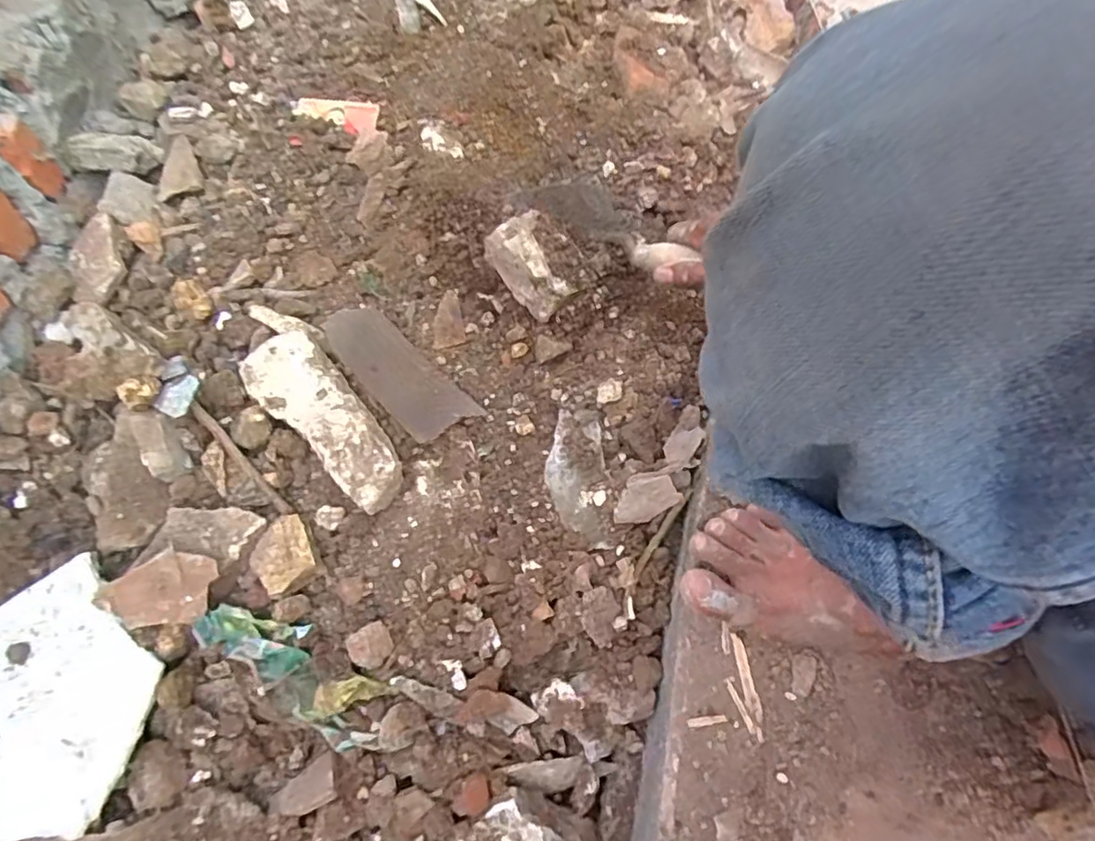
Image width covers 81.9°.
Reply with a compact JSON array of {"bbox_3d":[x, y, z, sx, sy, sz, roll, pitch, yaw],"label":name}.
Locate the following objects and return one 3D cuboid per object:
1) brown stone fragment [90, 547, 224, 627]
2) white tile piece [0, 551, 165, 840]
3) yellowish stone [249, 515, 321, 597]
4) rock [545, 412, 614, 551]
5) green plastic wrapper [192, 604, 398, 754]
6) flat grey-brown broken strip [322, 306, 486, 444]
[{"bbox_3d":[-0.281,0.121,0.456,0.074,0.006,0.050,-3,76,-13],"label":"brown stone fragment"},{"bbox_3d":[-0.350,0.195,0.434,0.143,0.014,0.167,-34,73,-21],"label":"white tile piece"},{"bbox_3d":[-0.203,0.103,0.482,0.045,0.014,0.057,-25,70,-18],"label":"yellowish stone"},{"bbox_3d":[0.027,0.049,0.536,0.050,0.015,0.113,-8,66,-11],"label":"rock"},{"bbox_3d":[-0.180,0.174,0.441,0.149,0.033,0.053,31,66,8],"label":"green plastic wrapper"},{"bbox_3d":[-0.133,-0.044,0.548,0.149,0.008,0.065,42,50,14],"label":"flat grey-brown broken strip"}]

